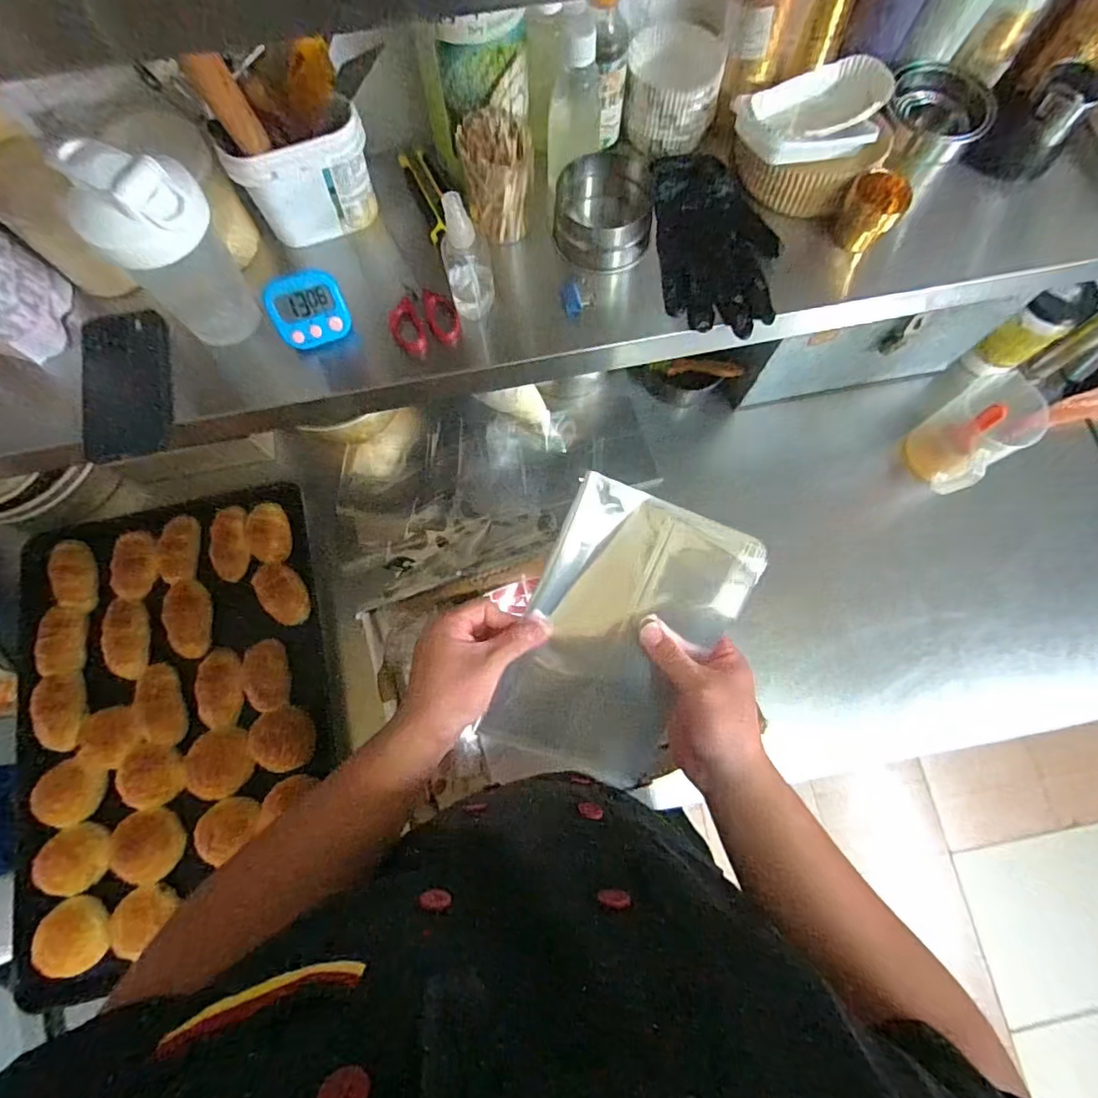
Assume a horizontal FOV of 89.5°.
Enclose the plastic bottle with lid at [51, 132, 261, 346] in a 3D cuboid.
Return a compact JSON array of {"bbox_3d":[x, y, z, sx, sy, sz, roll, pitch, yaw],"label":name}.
[{"bbox_3d":[-0.318,-0.251,0.475,0.090,0.157,0.078,-36,78,-9],"label":"plastic bottle with lid"}]

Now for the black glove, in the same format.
[{"bbox_3d":[0.172,-0.322,0.578,0.112,0.023,0.217,-3,75,-1],"label":"black glove"}]

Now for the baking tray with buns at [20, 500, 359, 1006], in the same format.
[{"bbox_3d":[-0.496,0.208,0.731,0.404,0.047,0.577,-13,76,-5],"label":"baking tray with buns"}]

